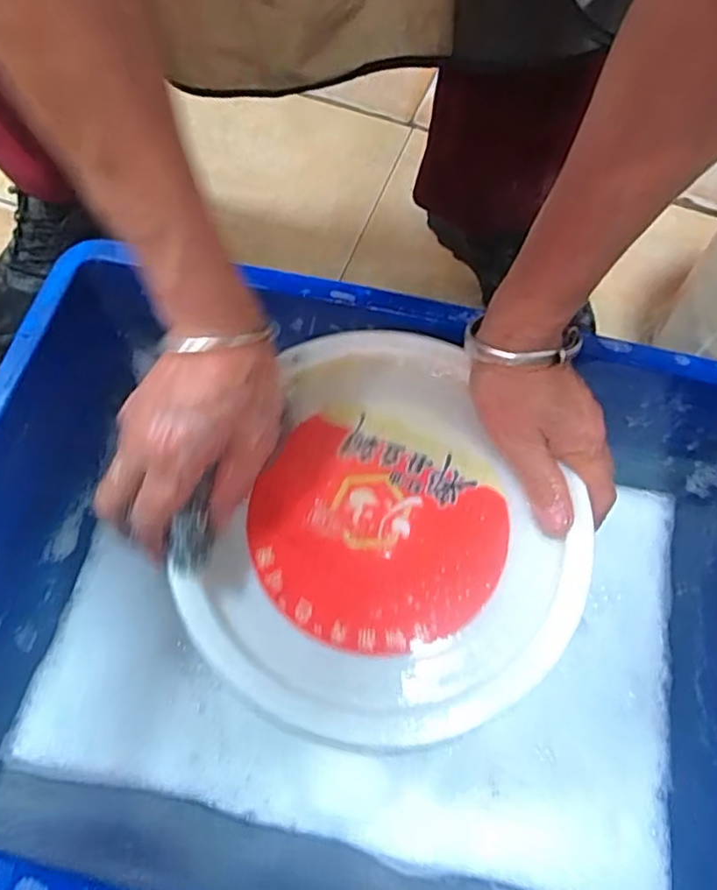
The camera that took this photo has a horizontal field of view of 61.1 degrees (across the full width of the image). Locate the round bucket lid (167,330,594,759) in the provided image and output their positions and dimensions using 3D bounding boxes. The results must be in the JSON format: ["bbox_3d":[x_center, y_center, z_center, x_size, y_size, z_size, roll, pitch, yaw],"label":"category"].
[{"bbox_3d":[0.021,0.052,0.354,0.206,0.021,0.226,0,67,-1],"label":"round bucket lid"}]

